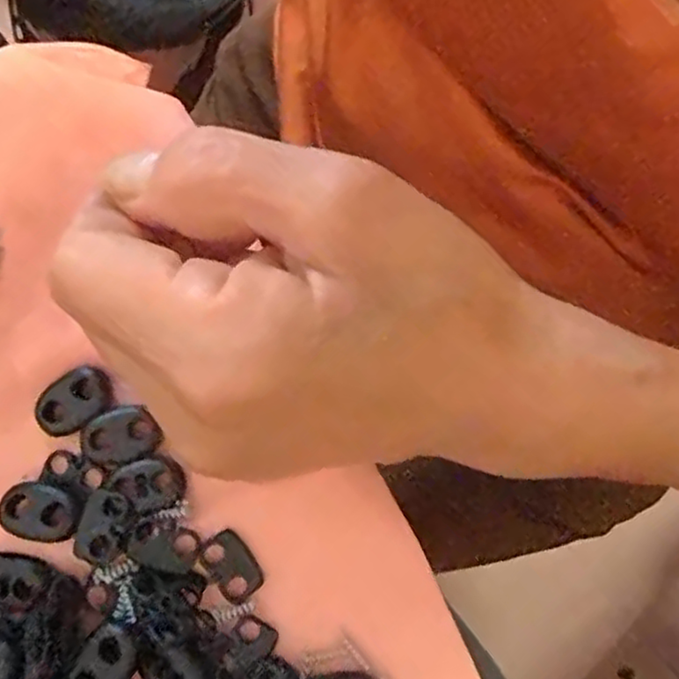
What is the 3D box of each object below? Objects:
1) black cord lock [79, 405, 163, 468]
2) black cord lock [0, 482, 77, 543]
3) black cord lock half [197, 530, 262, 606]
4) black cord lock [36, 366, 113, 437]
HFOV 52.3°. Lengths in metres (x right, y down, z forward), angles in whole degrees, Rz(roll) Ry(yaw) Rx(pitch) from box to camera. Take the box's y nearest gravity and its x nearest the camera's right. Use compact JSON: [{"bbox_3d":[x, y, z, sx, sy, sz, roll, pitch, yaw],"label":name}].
[{"bbox_3d":[-0.060,0.026,0.189,0.021,0.004,0.015,-21,78,-6],"label":"black cord lock"},{"bbox_3d":[-0.080,0.046,0.183,0.020,0.004,0.015,8,77,1],"label":"black cord lock"},{"bbox_3d":[-0.029,0.060,0.183,0.011,0.004,0.018,-36,80,-8],"label":"black cord lock half"},{"bbox_3d":[-0.074,0.017,0.190,0.021,0.004,0.015,-38,80,-9],"label":"black cord lock"}]

